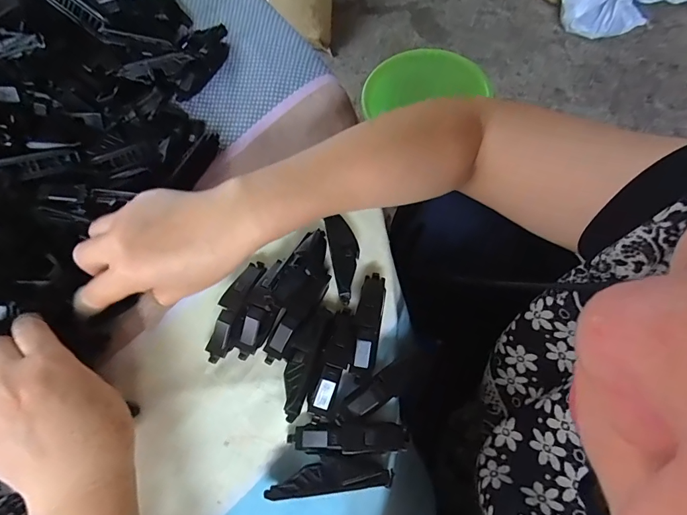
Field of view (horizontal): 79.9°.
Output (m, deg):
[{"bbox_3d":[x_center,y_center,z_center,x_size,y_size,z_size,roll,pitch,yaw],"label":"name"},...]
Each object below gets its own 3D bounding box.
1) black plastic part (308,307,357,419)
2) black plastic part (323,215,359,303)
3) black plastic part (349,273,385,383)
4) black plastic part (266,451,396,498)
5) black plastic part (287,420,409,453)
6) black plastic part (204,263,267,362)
[{"bbox_3d":[-0.005,0.072,0.291,0.019,0.022,0.076,15,68,9],"label":"black plastic part"},{"bbox_3d":[0.002,0.000,0.326,0.022,0.013,0.070,-12,66,-3],"label":"black plastic part"},{"bbox_3d":[0.018,0.049,0.303,0.018,0.020,0.078,8,67,6],"label":"black plastic part"},{"bbox_3d":[-0.009,0.140,0.267,0.079,0.020,0.022,-6,66,0],"label":"black plastic part"},{"bbox_3d":[0.003,0.119,0.272,0.078,0.021,0.019,-1,66,2],"label":"black plastic part"},{"bbox_3d":[-0.083,0.038,0.311,0.015,0.017,0.080,18,68,10],"label":"black plastic part"}]

